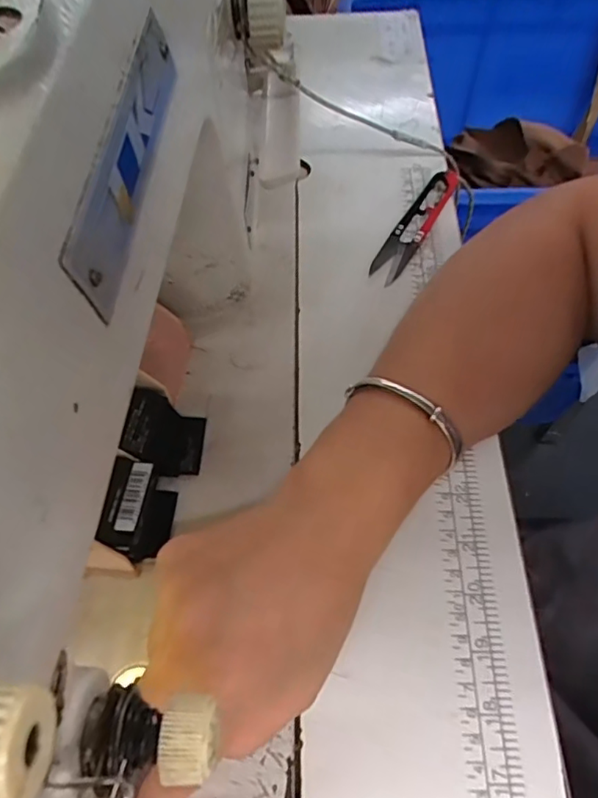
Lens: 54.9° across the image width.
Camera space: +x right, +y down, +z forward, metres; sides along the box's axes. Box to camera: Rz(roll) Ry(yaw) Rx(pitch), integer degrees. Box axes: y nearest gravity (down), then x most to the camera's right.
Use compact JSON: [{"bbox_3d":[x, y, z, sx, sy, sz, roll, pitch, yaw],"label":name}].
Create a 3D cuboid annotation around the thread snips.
[{"bbox_3d":[0.080,-0.123,0.399,0.023,0.016,0.105,25,63,15],"label":"thread snips"}]

